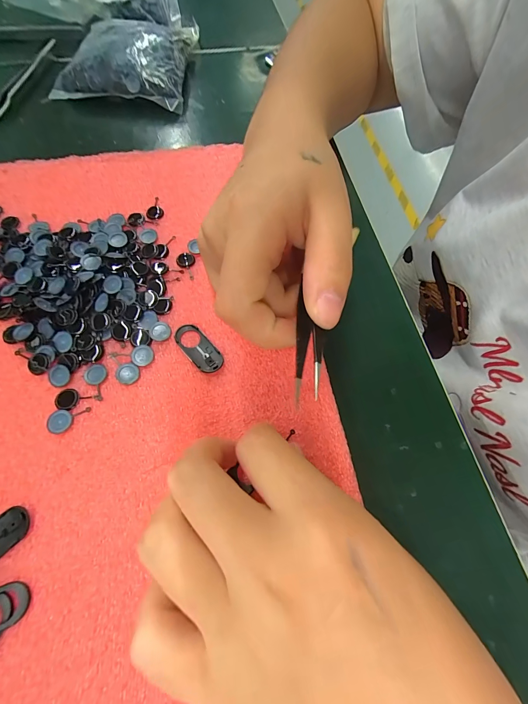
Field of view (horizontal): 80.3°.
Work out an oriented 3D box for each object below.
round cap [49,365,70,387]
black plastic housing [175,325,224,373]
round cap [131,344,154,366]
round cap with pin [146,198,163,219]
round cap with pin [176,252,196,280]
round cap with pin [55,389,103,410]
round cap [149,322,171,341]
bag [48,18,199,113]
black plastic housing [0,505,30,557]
[{"bbox_3d":[-0.100,0.011,0.153,0.010,0.004,0.010,1,67,-3],"label":"round cap"},{"bbox_3d":[-0.034,-0.002,0.162,0.014,0.004,0.031,-37,74,-17],"label":"black plastic housing"},{"bbox_3d":[-0.062,0.002,0.159,0.010,0.004,0.010,1,67,-3],"label":"round cap"},{"bbox_3d":[-0.071,-0.093,0.200,0.011,0.004,0.018,-19,69,-11],"label":"round cap with pin"},{"bbox_3d":[-0.045,-0.052,0.183,0.010,0.004,0.019,-13,68,-9],"label":"round cap with pin"},{"bbox_3d":[-0.089,0.022,0.149,0.021,0.004,0.010,-2,67,-4],"label":"round cap with pin"},{"bbox_3d":[-0.055,-0.011,0.164,0.010,0.004,0.010,1,67,-3],"label":"round cap"},{"bbox_3d":[-0.113,-0.254,0.262,0.101,0.021,0.110,3,67,-2],"label":"bag"},{"bbox_3d":[-0.109,0.076,0.124,0.013,0.004,0.031,43,71,14],"label":"black plastic housing"}]

